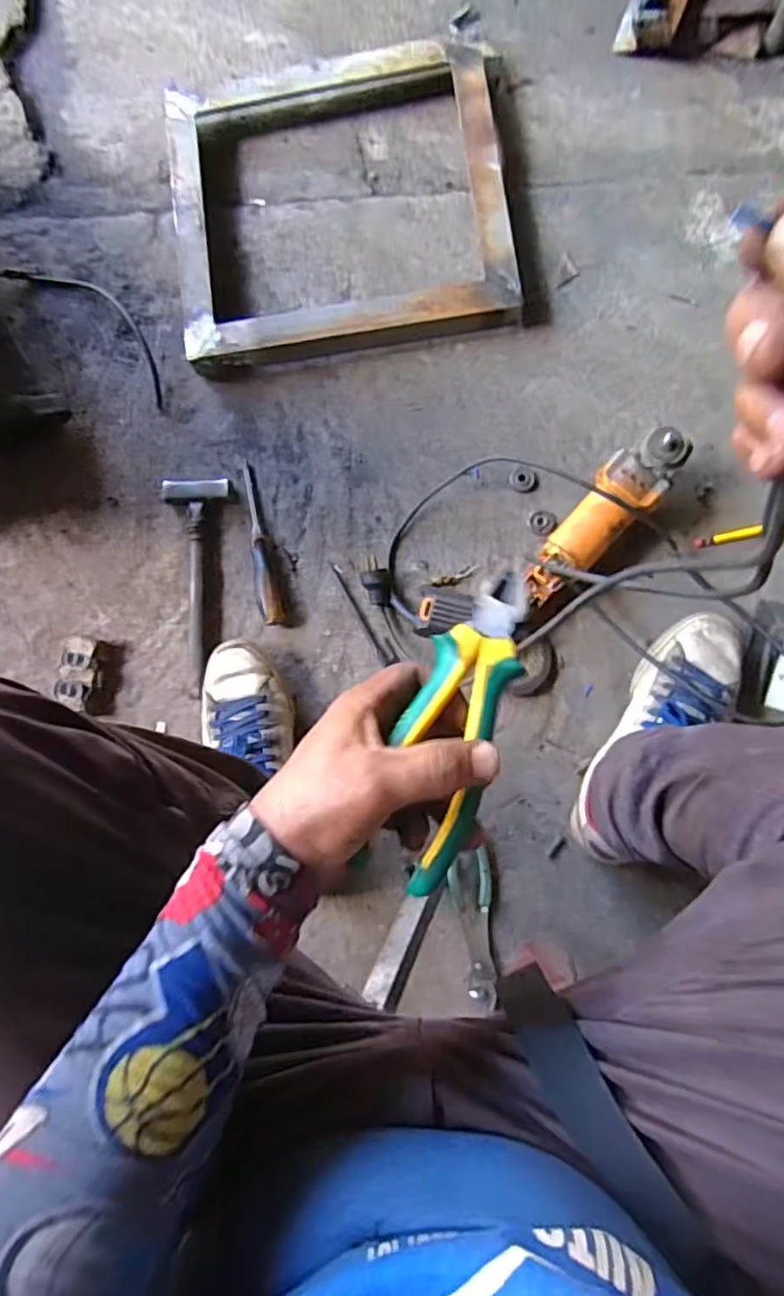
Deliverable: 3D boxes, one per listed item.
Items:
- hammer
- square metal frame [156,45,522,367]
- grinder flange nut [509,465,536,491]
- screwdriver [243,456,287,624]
[{"bbox_3d":[-0.225,-0.074,0.742,0.074,0.026,0.252,-4,86,4],"label":"hammer"},{"bbox_3d":[-0.065,-0.541,0.754,0.397,0.047,0.368,-7,85,4],"label":"square metal frame"},{"bbox_3d":[0.151,-0.198,0.729,0.028,0.004,0.029,-4,86,4],"label":"grinder flange nut"},{"bbox_3d":[-0.160,-0.124,0.740,0.025,0.025,0.201,-16,85,3],"label":"screwdriver"}]

